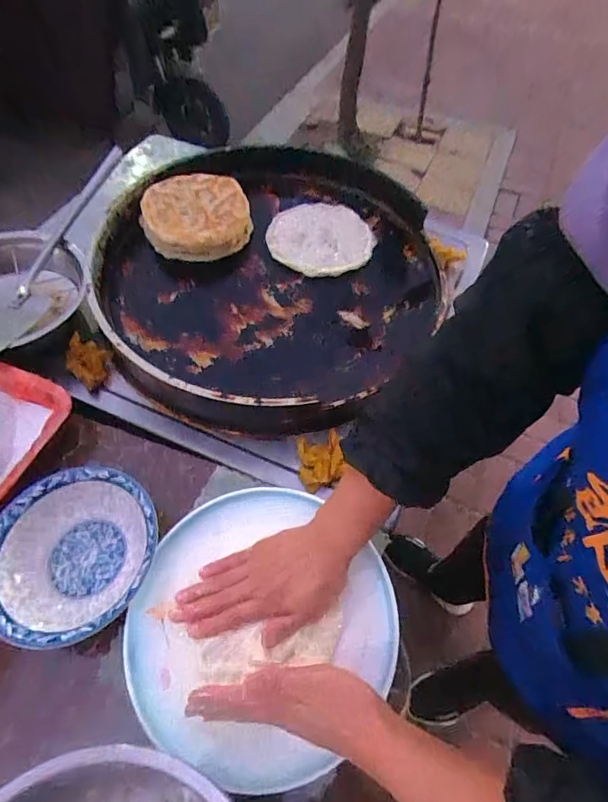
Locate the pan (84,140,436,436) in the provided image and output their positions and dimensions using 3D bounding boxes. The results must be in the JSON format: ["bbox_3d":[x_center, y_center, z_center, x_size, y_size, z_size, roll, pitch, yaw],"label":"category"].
[{"bbox_3d":[-0.039,-0.216,0.708,0.506,0.079,0.564,27,61,15],"label":"pan"}]

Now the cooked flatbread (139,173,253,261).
[{"bbox_3d":[-0.175,-0.303,0.742,0.174,0.045,0.162,2,60,-3],"label":"cooked flatbread"}]

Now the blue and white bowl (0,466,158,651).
[{"bbox_3d":[-0.239,0.160,0.476,0.171,0.065,0.168,2,60,-3],"label":"blue and white bowl"}]

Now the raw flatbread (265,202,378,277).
[{"bbox_3d":[0.031,-0.277,0.753,0.175,0.010,0.161,2,60,-3],"label":"raw flatbread"}]

